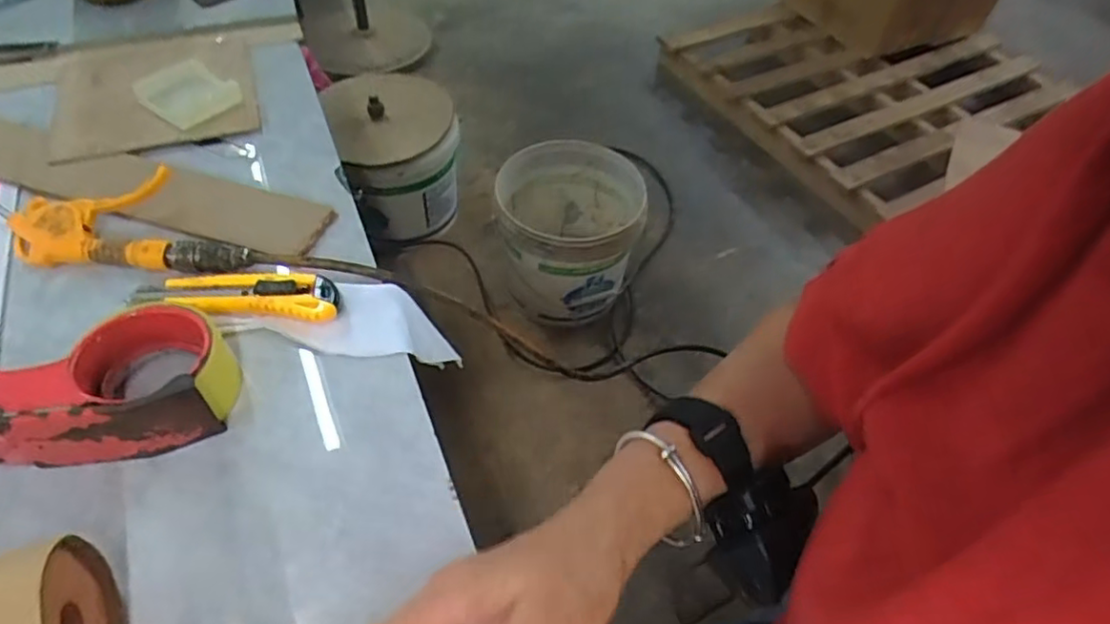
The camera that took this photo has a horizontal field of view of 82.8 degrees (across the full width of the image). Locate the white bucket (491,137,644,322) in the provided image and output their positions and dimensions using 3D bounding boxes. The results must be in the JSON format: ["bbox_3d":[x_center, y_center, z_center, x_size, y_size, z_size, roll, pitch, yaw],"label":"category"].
[{"bbox_3d":[0.036,-0.167,1.353,0.296,0.267,0.307,1,52,-1],"label":"white bucket"}]

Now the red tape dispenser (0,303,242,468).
[{"bbox_3d":[-0.290,0.042,0.406,0.152,0.059,0.099,-5,52,-6],"label":"red tape dispenser"}]

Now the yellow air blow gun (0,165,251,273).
[{"bbox_3d":[-0.372,-0.076,0.514,0.260,0.029,0.091,3,52,0],"label":"yellow air blow gun"}]

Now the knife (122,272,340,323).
[{"bbox_3d":[-0.240,-0.014,0.472,0.157,0.025,0.036,5,52,1],"label":"knife"}]

